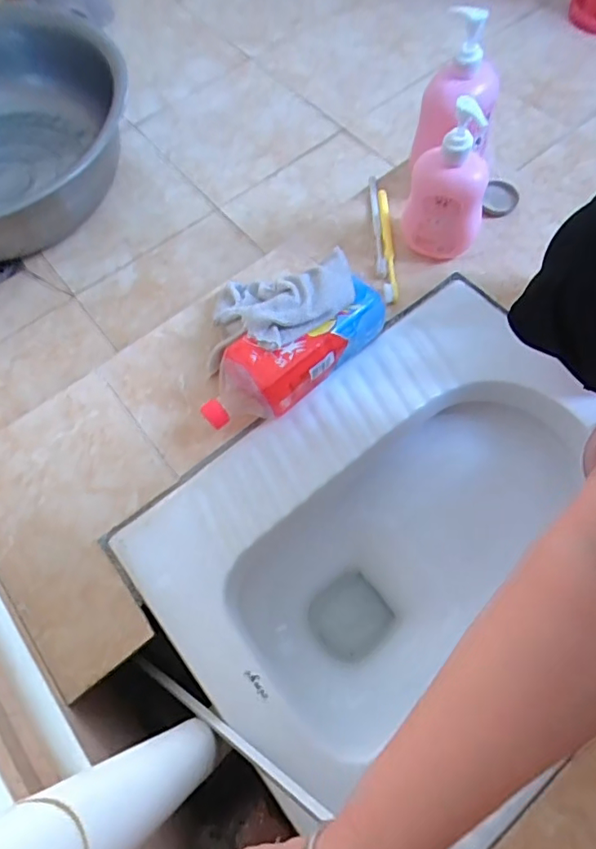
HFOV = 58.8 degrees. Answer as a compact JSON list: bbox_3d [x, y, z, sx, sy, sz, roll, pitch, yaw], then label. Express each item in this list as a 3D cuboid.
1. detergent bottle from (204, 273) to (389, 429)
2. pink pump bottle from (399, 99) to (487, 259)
[{"bbox_3d":[-0.006,-0.073,0.569,0.214,0.073,0.083,-42,70,-15],"label":"detergent bottle"},{"bbox_3d":[0.170,-0.267,0.587,0.082,0.175,0.065,16,67,10],"label":"pink pump bottle"}]

